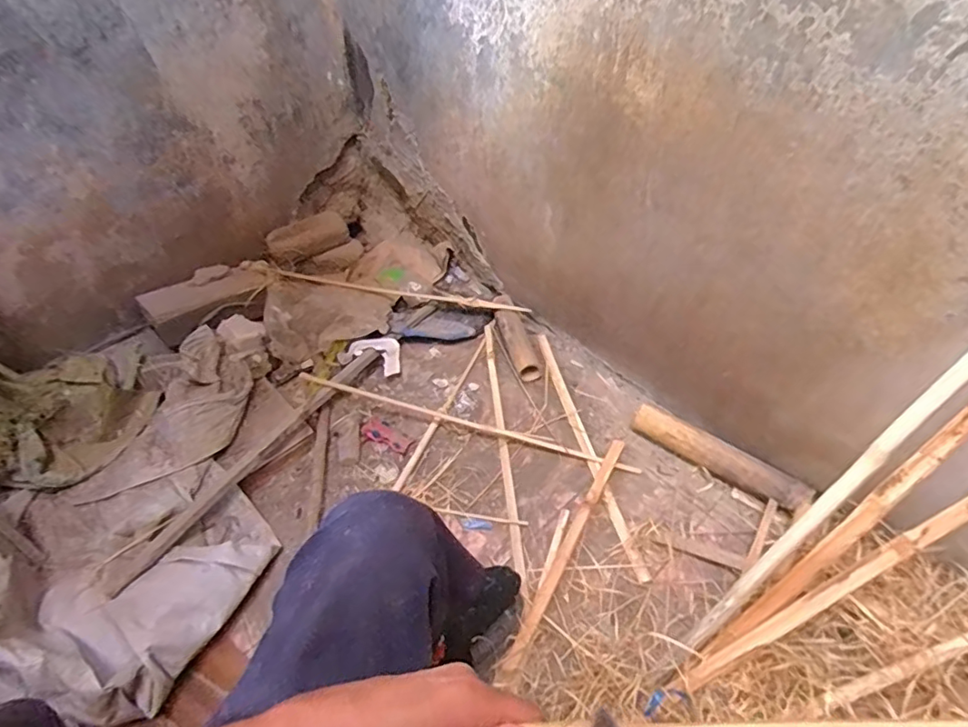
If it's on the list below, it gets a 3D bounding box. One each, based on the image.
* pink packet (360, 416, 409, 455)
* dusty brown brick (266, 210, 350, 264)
[{"bbox_3d":[-0.210,0.156,1.198,0.109,0.012,0.044,27,57,24],"label":"pink packet"},{"bbox_3d":[-0.464,-0.331,1.476,0.208,0.059,0.080,-19,52,-12],"label":"dusty brown brick"}]

